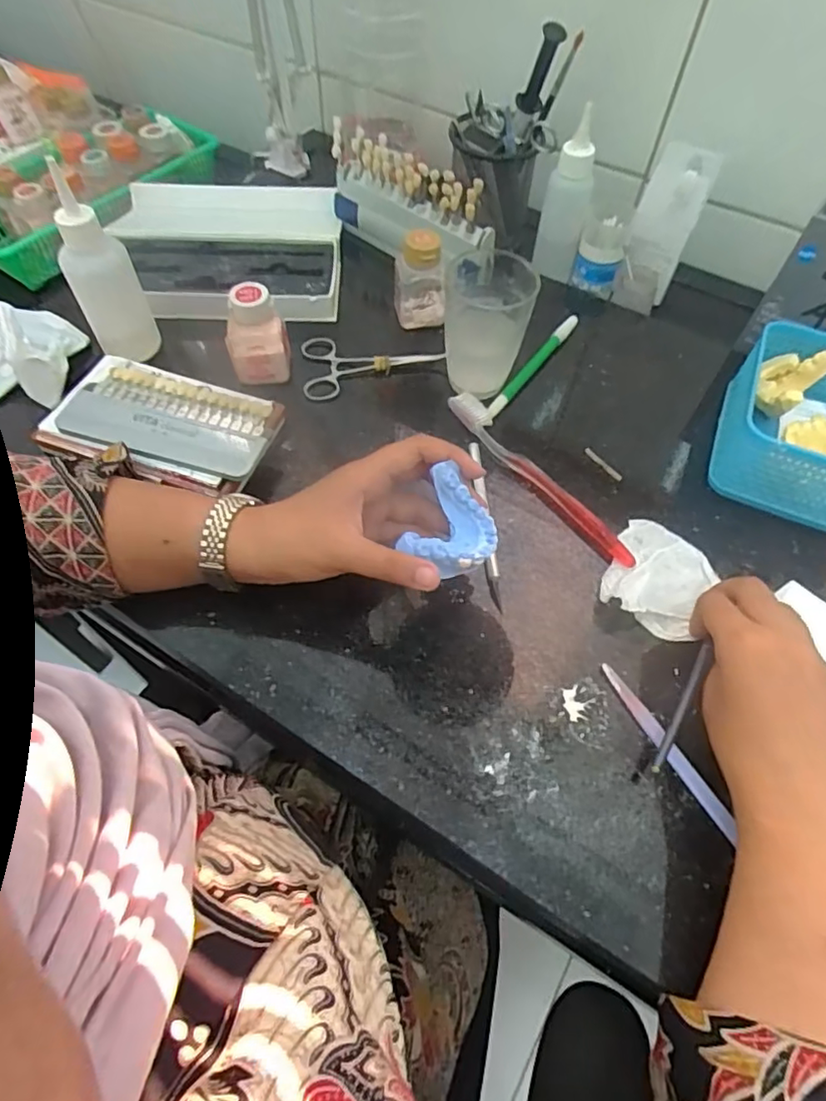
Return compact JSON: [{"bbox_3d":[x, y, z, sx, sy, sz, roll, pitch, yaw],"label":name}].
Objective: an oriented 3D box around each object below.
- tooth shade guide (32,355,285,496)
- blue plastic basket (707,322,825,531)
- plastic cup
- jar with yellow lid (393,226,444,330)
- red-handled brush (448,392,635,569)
[{"bbox_3d":[-0.177,-0.092,0.424,0.151,0.015,0.086,14,61,6],"label":"tooth shade guide"},{"bbox_3d":[0.309,-0.088,0.438,0.134,0.058,0.138,24,62,11],"label":"blue plastic basket"},{"bbox_3d":[0.057,-0.175,0.463,0.065,0.085,0.070,8,60,2],"label":"plastic cup"},{"bbox_3d":[0.006,-0.232,0.506,0.042,0.076,0.036,-1,60,-3],"label":"jar with yellow lid"},{"bbox_3d":[0.090,-0.057,0.441,0.021,0.010,0.189,-32,66,-19],"label":"red-handled brush"}]

